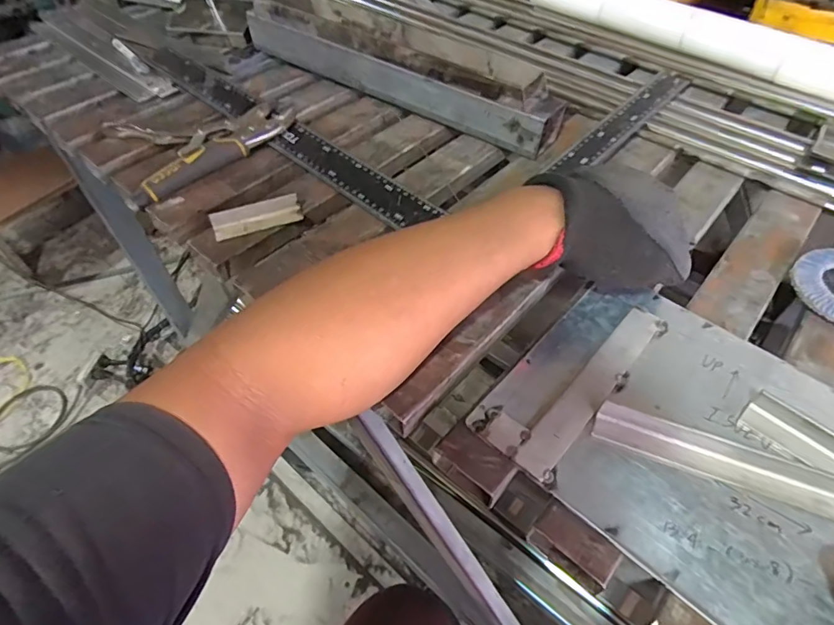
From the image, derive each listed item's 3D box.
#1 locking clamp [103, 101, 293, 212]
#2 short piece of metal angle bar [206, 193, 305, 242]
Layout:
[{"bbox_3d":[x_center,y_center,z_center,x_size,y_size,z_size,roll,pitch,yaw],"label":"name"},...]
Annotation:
[{"bbox_3d":[-0.257,-0.203,0.556,0.193,0.026,0.150,-34,58,-25],"label":"locking clamp"},{"bbox_3d":[-0.155,-0.094,0.467,0.083,0.021,0.028,-23,54,-18],"label":"short piece of metal angle bar"}]

